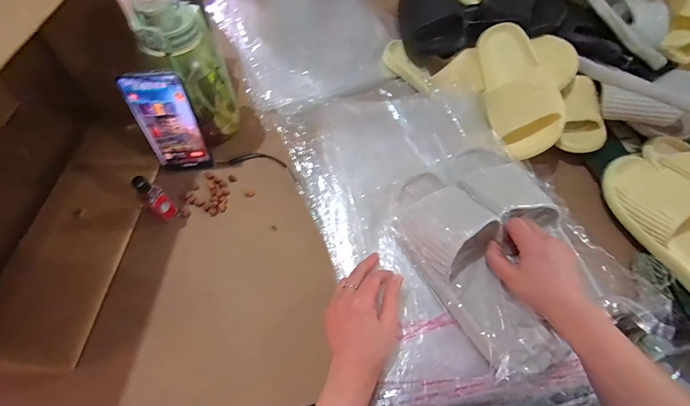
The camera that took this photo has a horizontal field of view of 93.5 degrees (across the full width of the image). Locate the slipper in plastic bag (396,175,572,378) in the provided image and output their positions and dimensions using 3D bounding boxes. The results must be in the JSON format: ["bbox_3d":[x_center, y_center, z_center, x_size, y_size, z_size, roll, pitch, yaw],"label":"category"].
[{"bbox_3d":[0.159,0.076,0.418,0.117,0.061,0.272,-23,70,-11],"label":"slipper in plastic bag"}]

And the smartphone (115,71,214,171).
[{"bbox_3d":[-0.242,-0.105,0.452,0.077,0.155,0.011,-7,51,-5],"label":"smartphone"}]

